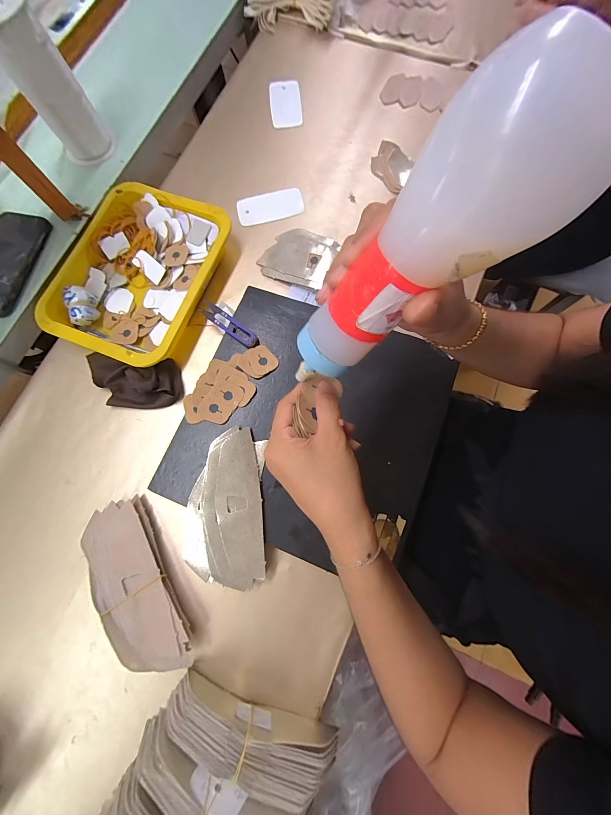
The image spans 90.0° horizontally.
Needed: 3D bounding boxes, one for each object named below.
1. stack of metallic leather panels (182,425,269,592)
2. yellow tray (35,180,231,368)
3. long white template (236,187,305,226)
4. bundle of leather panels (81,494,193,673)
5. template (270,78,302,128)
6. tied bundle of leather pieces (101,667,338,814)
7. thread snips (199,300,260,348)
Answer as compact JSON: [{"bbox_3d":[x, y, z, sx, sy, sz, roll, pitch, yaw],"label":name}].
[{"bbox_3d":[-0.093,0.114,0.354,0.095,0.019,0.175,2,78,1],"label":"stack of metallic leather panels"},{"bbox_3d":[-0.238,-0.190,0.437,0.198,0.042,0.249,21,79,5],"label":"yellow tray"},{"bbox_3d":[-0.055,-0.316,0.483,0.102,0.004,0.051,-12,83,1],"label":"long white template"},{"bbox_3d":[-0.198,0.205,0.355,0.077,0.033,0.188,-28,79,-5],"label":"bundle of leather panels"},{"bbox_3d":[-0.034,-0.525,0.526,0.052,0.006,0.099,-5,78,0],"label":"template"},{"bbox_3d":[-0.088,0.375,0.300,0.178,0.059,0.165,23,79,5],"label":"tied bundle of leather pieces"},{"bbox_3d":[-0.102,-0.113,0.410,0.097,0.009,0.022,36,81,8],"label":"thread snips"}]

